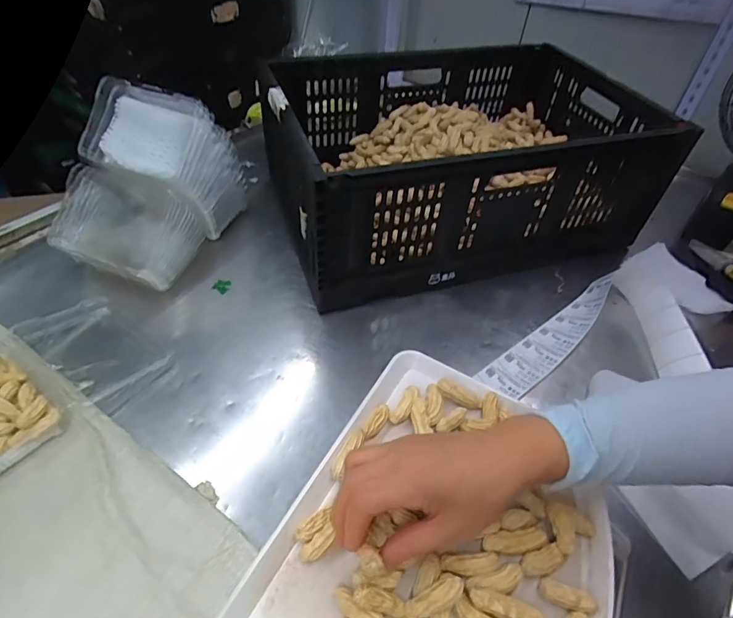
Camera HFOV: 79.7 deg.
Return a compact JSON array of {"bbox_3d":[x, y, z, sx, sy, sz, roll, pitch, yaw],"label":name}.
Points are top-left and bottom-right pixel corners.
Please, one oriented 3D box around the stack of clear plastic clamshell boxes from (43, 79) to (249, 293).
[{"bbox_3d":[-0.341,-0.191,0.677,0.180,0.237,0.253,19,48,12],"label":"stack of clear plastic clamshell boxes"}]

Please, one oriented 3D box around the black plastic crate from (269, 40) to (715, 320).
[{"bbox_3d":[0.161,-0.252,0.780,0.613,0.255,0.368,-12,49,-16],"label":"black plastic crate"}]

